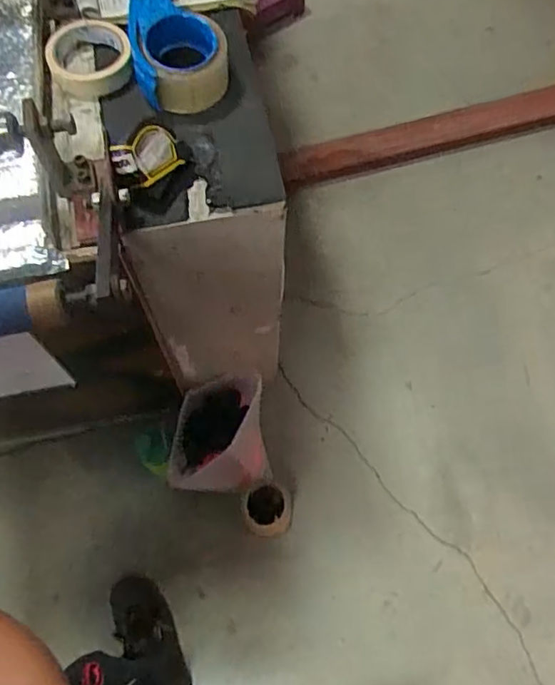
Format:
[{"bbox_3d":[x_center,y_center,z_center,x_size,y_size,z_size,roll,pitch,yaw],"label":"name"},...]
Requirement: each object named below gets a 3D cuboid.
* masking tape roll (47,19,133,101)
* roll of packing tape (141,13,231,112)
[{"bbox_3d":[-0.220,-0.335,0.673,0.095,0.026,0.111,-10,69,-5],"label":"masking tape roll"},{"bbox_3d":[-0.101,-0.314,0.643,0.088,0.052,0.103,-4,68,-3],"label":"roll of packing tape"}]

